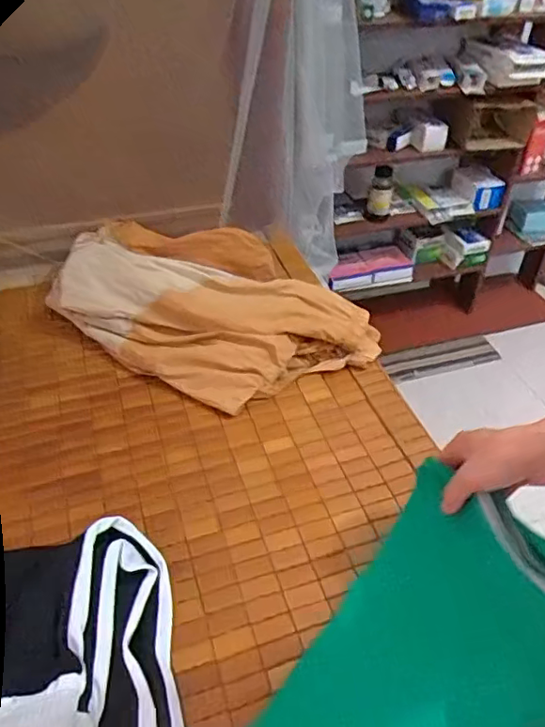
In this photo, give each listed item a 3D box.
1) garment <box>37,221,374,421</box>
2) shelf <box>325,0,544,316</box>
[{"bbox_3d":[-0.093,-0.090,0.836,0.444,0.105,0.260,24,46,23],"label":"garment"},{"bbox_3d":[0.445,-0.561,1.307,0.863,1.120,0.208,-16,44,-18],"label":"shelf"}]

